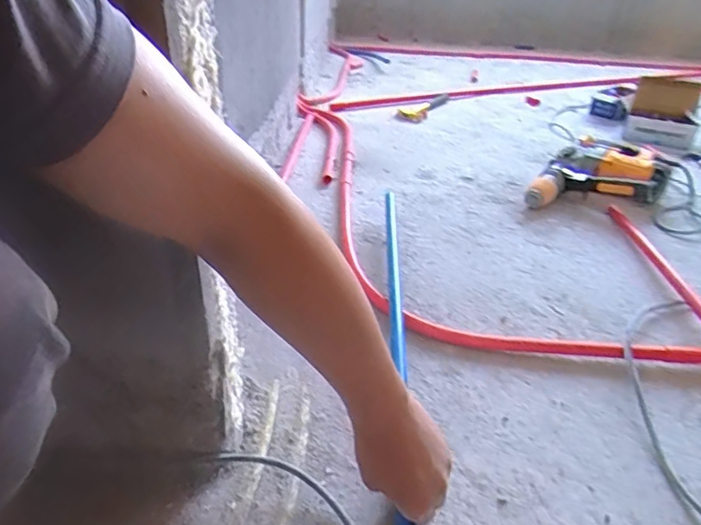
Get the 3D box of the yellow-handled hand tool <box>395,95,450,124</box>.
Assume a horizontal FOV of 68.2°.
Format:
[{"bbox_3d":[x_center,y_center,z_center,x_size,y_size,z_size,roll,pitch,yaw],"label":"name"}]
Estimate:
[{"bbox_3d":[0.254,-0.540,1.783,0.103,0.036,0.343,20,36,25],"label":"yellow-handled hand tool"}]

